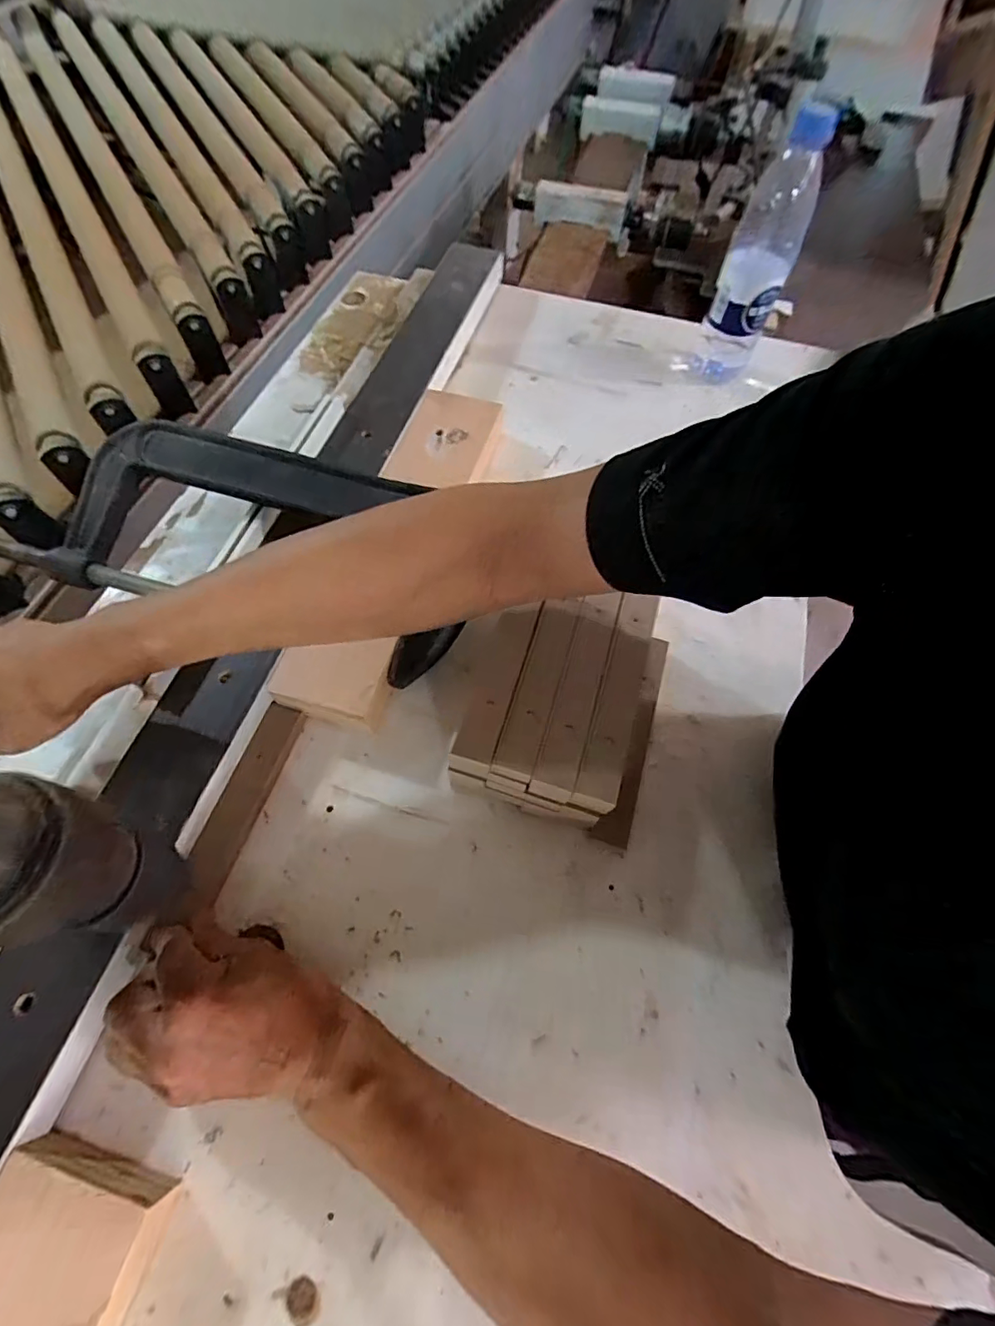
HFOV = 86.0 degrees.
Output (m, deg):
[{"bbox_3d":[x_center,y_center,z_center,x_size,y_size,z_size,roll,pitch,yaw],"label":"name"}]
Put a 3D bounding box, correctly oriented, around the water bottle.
[{"bbox_3d":[0.265,-0.408,0.541,0.064,0.225,0.065,23,65,10],"label":"water bottle"}]

